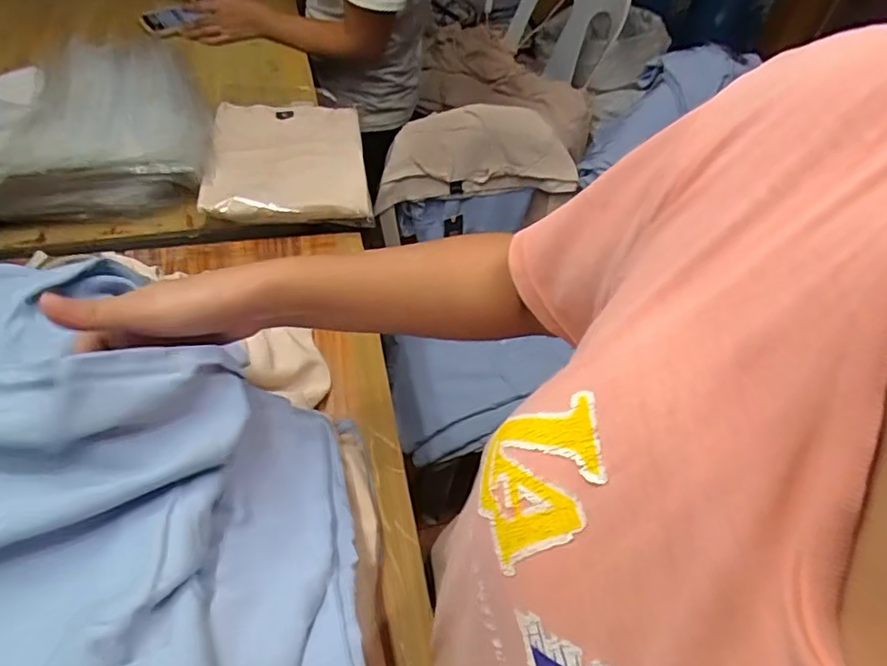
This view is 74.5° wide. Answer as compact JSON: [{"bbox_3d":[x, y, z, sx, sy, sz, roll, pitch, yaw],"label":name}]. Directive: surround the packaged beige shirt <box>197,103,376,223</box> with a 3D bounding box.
[{"bbox_3d":[-0.209,-0.245,0.787,0.201,0.033,0.268,-5,53,-9],"label":"packaged beige shirt"}]

